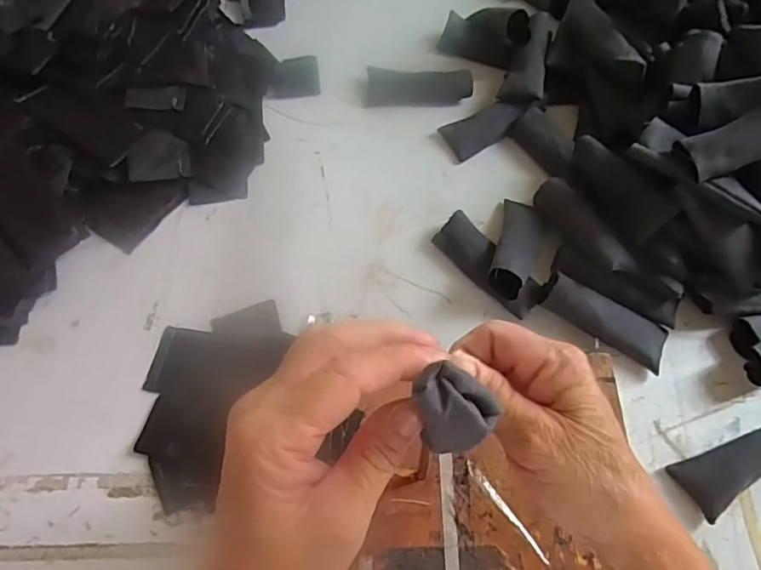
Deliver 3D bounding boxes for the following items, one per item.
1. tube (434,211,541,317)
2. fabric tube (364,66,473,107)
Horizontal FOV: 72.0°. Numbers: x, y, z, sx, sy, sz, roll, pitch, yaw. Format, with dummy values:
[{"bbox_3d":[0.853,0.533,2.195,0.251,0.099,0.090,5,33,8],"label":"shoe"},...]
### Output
[{"bbox_3d":[0.090,-0.015,0.445,0.035,0.022,0.103,-38,69,-15],"label":"tube"},{"bbox_3d":[0.039,-0.207,0.541,0.108,0.020,0.041,4,65,3],"label":"fabric tube"}]

